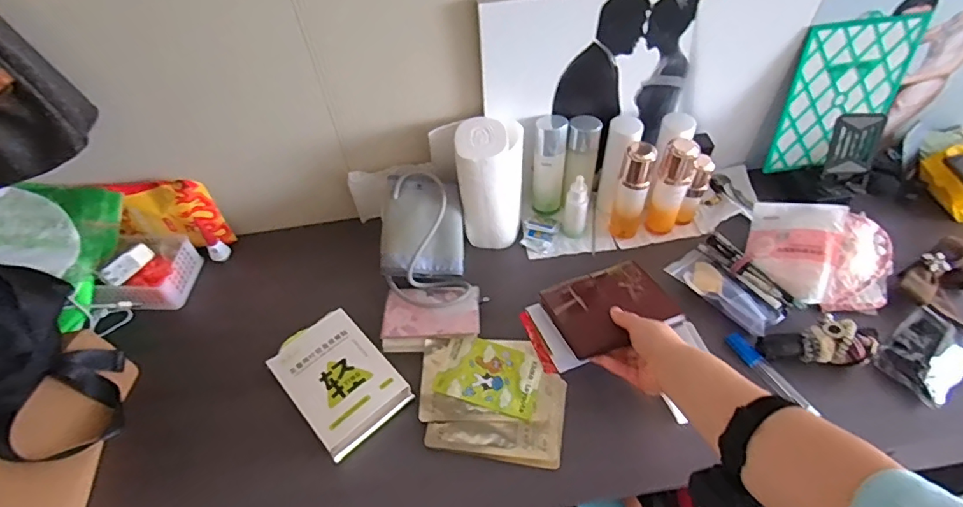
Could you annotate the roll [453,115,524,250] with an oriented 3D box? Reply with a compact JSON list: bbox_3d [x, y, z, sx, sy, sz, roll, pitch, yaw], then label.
[{"bbox_3d":[0.015,-0.098,0.749,0.086,0.184,0.085,-2,51,3],"label":"roll"}]

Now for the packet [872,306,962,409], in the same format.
[{"bbox_3d":[0.561,0.124,0.632,0.126,0.025,0.078,-32,56,-20],"label":"packet"}]

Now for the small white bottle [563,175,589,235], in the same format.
[{"bbox_3d":[0.143,-0.068,0.765,0.031,0.105,0.027,8,52,11],"label":"small white bottle"}]

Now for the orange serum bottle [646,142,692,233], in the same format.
[{"bbox_3d":[0.276,-0.094,0.739,0.047,0.165,0.038,16,54,17],"label":"orange serum bottle"}]

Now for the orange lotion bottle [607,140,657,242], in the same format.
[{"bbox_3d":[0.221,-0.092,0.743,0.044,0.158,0.047,16,54,17],"label":"orange lotion bottle"}]

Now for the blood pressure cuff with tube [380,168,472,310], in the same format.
[{"bbox_3d":[-0.084,-0.021,0.724,0.122,0.039,0.196,-6,81,-11],"label":"blood pressure cuff with tube"}]

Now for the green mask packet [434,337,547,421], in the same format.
[{"bbox_3d":[0.015,0.153,0.651,0.121,0.010,0.093,16,54,17],"label":"green mask packet"}]

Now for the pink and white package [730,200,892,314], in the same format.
[{"bbox_3d":[0.468,-0.001,0.698,0.182,0.060,0.146,25,57,22],"label":"pink and white package"}]

